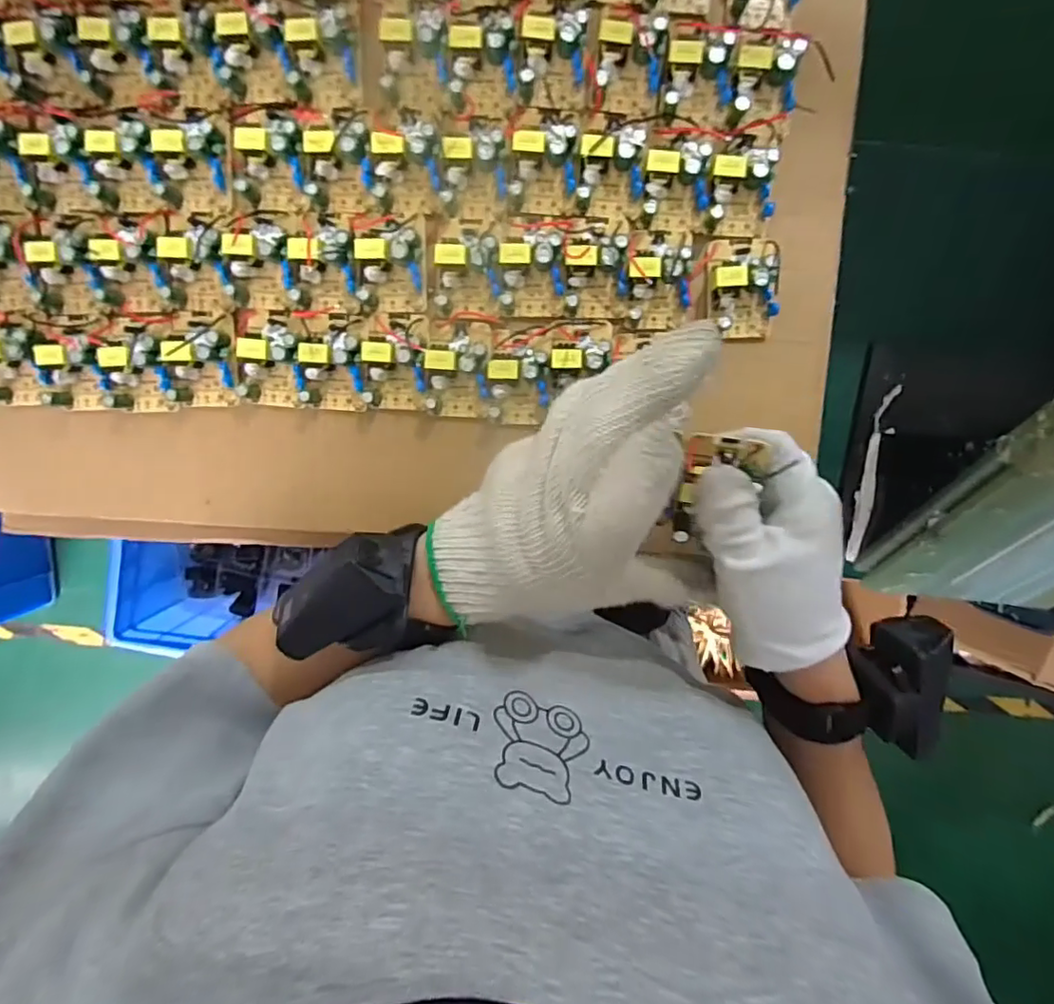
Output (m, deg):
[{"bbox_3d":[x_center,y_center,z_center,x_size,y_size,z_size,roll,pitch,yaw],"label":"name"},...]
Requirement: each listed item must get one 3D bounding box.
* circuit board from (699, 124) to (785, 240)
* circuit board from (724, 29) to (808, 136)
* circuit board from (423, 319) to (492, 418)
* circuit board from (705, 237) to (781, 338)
[{"bbox_3d":[0.114,-0.170,0.307,0.037,0.016,0.055,6,98,-1],"label":"circuit board"},{"bbox_3d":[0.123,-0.216,0.301,0.034,0.013,0.047,3,98,-1],"label":"circuit board"},{"bbox_3d":[-0.039,-0.074,0.324,0.035,0.016,0.052,4,98,-1],"label":"circuit board"},{"bbox_3d":[0.117,-0.116,0.316,0.035,0.015,0.052,-3,98,0],"label":"circuit board"}]

